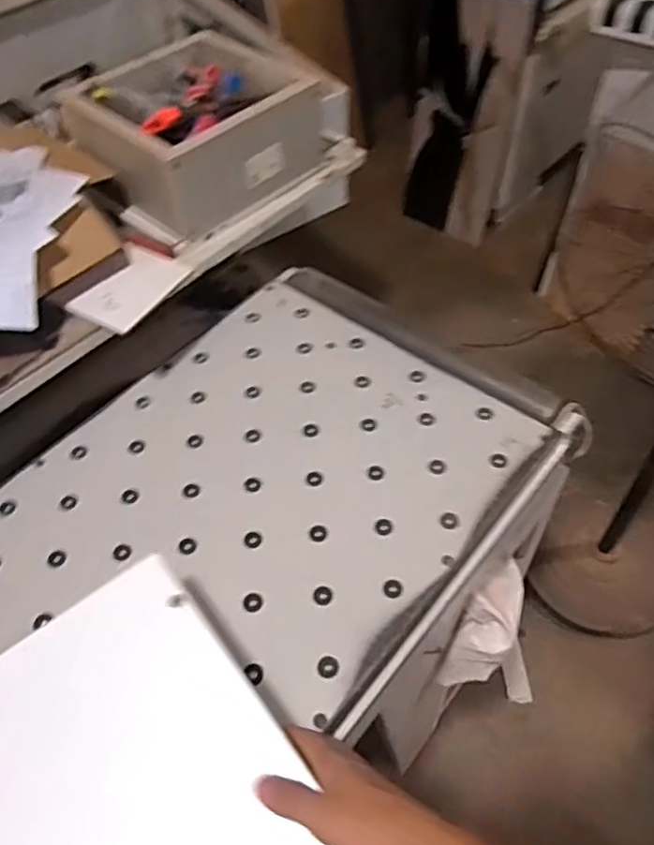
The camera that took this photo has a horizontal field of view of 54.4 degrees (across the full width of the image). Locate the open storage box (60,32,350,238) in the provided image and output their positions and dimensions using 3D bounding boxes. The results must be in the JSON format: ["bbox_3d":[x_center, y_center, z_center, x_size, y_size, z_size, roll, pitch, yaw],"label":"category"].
[{"bbox_3d":[-0.156,-0.392,0.840,0.221,0.112,0.274,37,63,28],"label":"open storage box"}]

